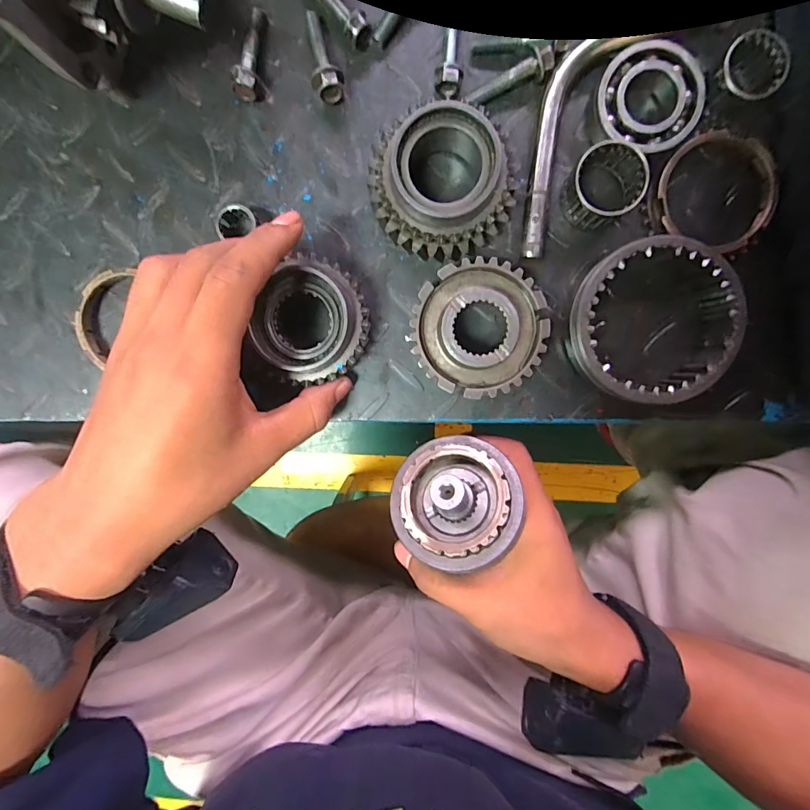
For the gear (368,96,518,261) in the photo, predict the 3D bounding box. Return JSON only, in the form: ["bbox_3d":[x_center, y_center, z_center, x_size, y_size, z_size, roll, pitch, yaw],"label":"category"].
[{"bbox_3d":[0.020,-0.109,0.209,0.067,0.033,0.065,0,95,1],"label":"gear"}]

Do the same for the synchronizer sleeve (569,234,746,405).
[{"bbox_3d":[0.124,-0.042,0.216,0.081,0.025,0.080,3,95,0],"label":"synchronizer sleeve"}]

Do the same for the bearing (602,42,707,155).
[{"bbox_3d":[0.120,-0.152,0.210,0.049,0.016,0.044,20,95,-1],"label":"bearing"}]

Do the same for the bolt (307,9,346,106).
[{"bbox_3d":[-0.042,-0.178,0.213,0.015,0.016,0.043,-15,95,2],"label":"bolt"}]

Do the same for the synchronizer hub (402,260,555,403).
[{"bbox_3d":[0.038,-0.039,0.219,0.068,0.025,0.067,0,95,1],"label":"synchronizer hub"}]

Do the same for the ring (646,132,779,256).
[{"bbox_3d":[0.157,-0.107,0.215,0.058,0.013,0.057,0,95,1],"label":"ring"}]

